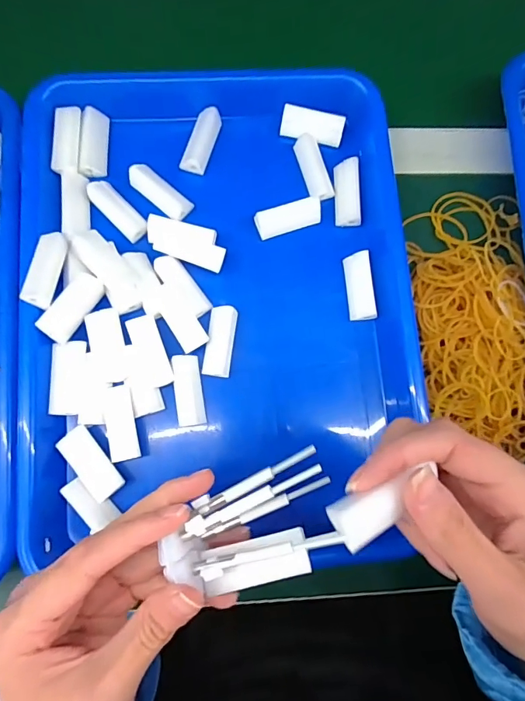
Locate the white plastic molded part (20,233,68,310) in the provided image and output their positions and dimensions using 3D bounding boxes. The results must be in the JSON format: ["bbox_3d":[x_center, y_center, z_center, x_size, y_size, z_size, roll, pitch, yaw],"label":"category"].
[{"bbox_3d":[-0.134,-0.050,0.270,0.015,0.013,0.048,9,79,-2],"label":"white plastic molded part"}]

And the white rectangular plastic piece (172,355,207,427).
[{"bbox_3d":[-0.047,0.026,0.283,0.017,0.011,0.044,-8,80,-5],"label":"white rectangular plastic piece"}]

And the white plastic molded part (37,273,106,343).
[{"bbox_3d":[-0.120,-0.028,0.277,0.017,0.012,0.047,31,68,2],"label":"white plastic molded part"}]

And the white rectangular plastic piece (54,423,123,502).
[{"bbox_3d":[-0.105,0.069,0.267,0.020,0.005,0.045,-36,84,-9],"label":"white rectangular plastic piece"}]

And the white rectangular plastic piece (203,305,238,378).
[{"bbox_3d":[-0.028,-0.006,0.291,0.018,0.014,0.045,8,79,-2],"label":"white rectangular plastic piece"}]

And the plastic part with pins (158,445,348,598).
[{"bbox_3d":[-0.003,0.081,0.198,0.070,0.041,0.042,-20,83,-6],"label":"plastic part with pins"}]

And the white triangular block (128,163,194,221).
[{"bbox_3d":[-0.071,-0.110,0.302,0.045,0.013,0.017,37,80,4],"label":"white triangular block"}]

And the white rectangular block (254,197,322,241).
[{"bbox_3d":[0.019,-0.093,0.309,0.046,0.011,0.017,-19,81,-7],"label":"white rectangular block"}]

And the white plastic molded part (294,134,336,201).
[{"bbox_3d":[0.038,-0.133,0.317,0.018,0.011,0.047,-18,81,-6],"label":"white plastic molded part"}]

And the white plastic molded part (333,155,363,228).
[{"bbox_3d":[0.062,-0.114,0.316,0.018,0.014,0.047,-2,80,-4],"label":"white plastic molded part"}]

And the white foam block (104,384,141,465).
[{"bbox_3d":[-0.088,0.045,0.275,0.017,0.008,0.046,-11,80,-5],"label":"white foam block"}]

